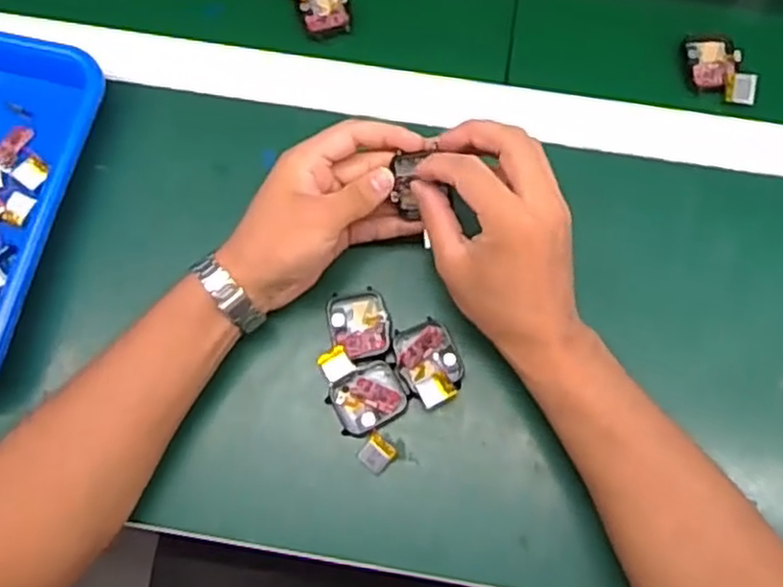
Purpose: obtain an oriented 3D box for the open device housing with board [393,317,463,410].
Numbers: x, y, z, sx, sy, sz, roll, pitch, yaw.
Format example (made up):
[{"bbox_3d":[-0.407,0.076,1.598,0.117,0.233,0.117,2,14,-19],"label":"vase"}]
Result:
[{"bbox_3d":[0.025,0.045,0.470,0.037,0.011,0.052,-29,75,-7],"label":"open device housing with board"}]

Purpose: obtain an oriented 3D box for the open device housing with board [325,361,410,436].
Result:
[{"bbox_3d":[-0.015,0.066,0.463,0.046,0.007,0.039,-33,75,-8],"label":"open device housing with board"}]

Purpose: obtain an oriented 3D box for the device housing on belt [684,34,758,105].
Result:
[{"bbox_3d":[0.237,-0.163,0.529,0.037,0.023,0.060,-4,73,0],"label":"device housing on belt"}]

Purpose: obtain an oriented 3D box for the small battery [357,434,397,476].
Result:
[{"bbox_3d":[-0.009,0.100,0.452,0.019,0.009,0.020,34,77,10],"label":"small battery"}]

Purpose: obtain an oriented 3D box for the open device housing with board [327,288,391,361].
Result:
[{"bbox_3d":[-0.021,0.020,0.477,0.038,0.006,0.046,-9,73,-2],"label":"open device housing with board"}]

